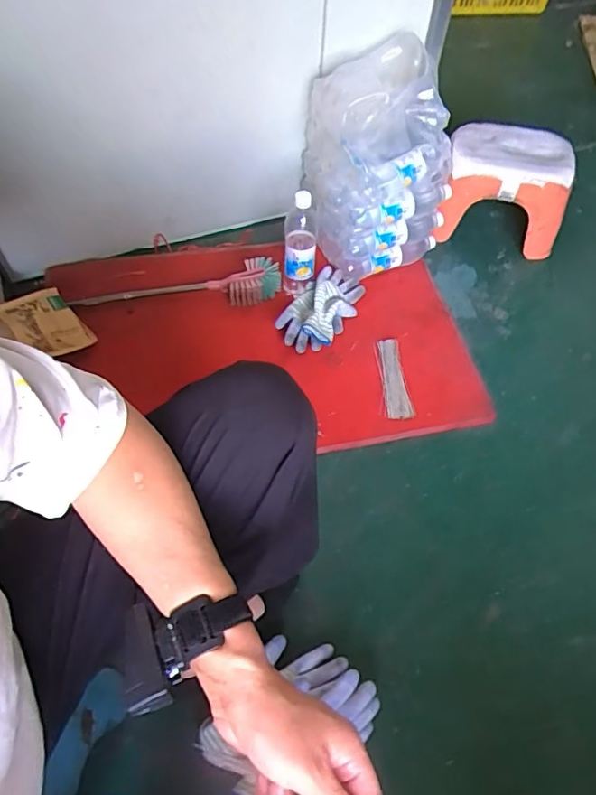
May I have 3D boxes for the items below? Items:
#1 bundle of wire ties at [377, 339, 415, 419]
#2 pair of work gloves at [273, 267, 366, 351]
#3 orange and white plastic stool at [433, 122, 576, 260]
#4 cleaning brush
[{"bbox_3d":[0.189,-0.044,1.038,0.045,0.024,0.187,-2,57,-4],"label":"bundle of wire ties"},{"bbox_3d":[0.054,-0.191,1.097,0.122,0.053,0.227,32,61,17],"label":"pair of work gloves"},{"bbox_3d":[0.489,-0.499,1.254,0.280,0.193,0.267,13,58,6],"label":"orange and white plastic stool"},{"bbox_3d":[-0.257,-0.227,1.121,0.444,0.048,0.091,-12,58,-10],"label":"cleaning brush"}]

